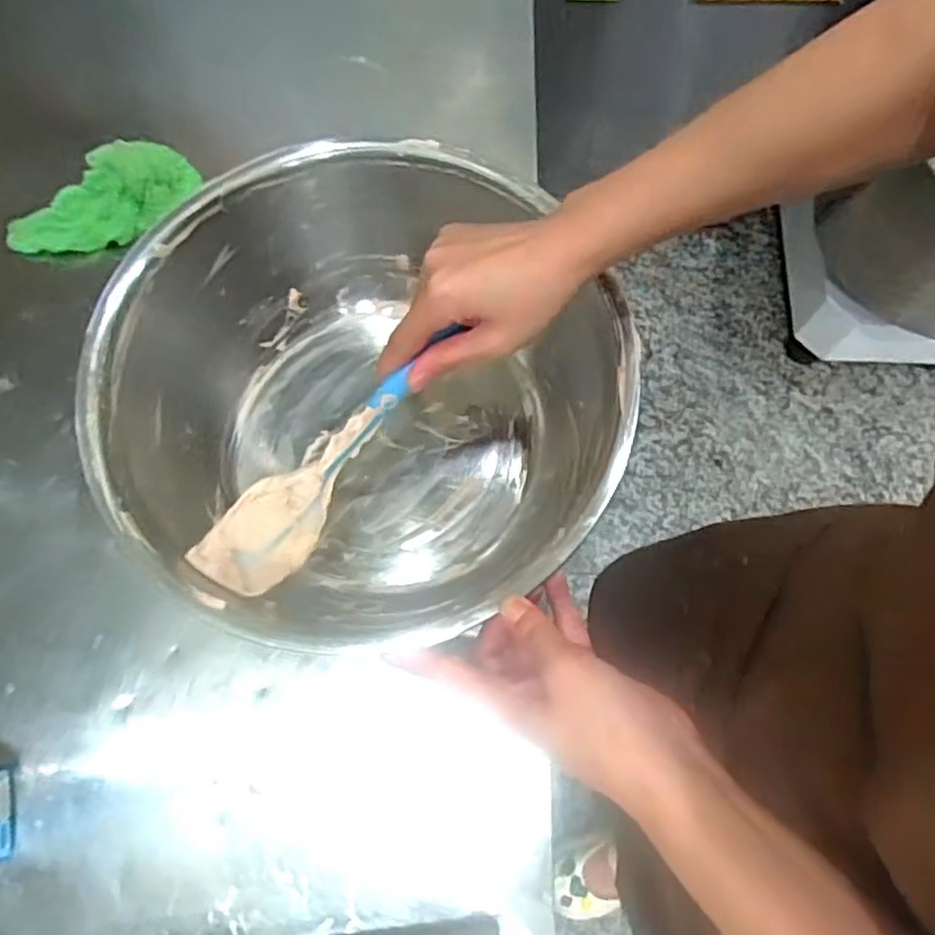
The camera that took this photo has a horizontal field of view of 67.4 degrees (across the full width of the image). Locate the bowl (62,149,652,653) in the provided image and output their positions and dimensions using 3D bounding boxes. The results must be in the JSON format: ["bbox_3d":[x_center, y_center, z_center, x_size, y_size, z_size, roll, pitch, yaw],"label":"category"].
[{"bbox_3d":[-0.078,-0.045,0.495,0.297,0.144,0.302,0,73,1],"label":"bowl"}]

